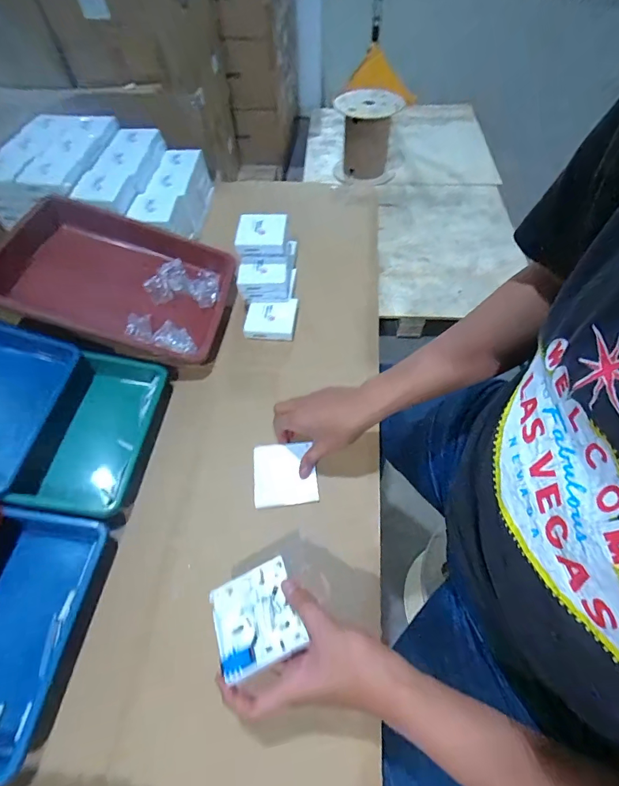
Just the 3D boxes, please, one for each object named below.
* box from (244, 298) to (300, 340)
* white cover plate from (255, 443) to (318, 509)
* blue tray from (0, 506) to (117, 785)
[{"bbox_3d":[-0.068,-0.134,0.699,0.088,0.023,0.081,5,57,5],"label":"box"},{"bbox_3d":[-0.034,0.113,0.539,0.085,0.009,0.087,-7,59,-2],"label":"white cover plate"},{"bbox_3d":[-0.327,0.260,0.425,0.140,0.048,0.243,11,58,-5],"label":"blue tray"}]

